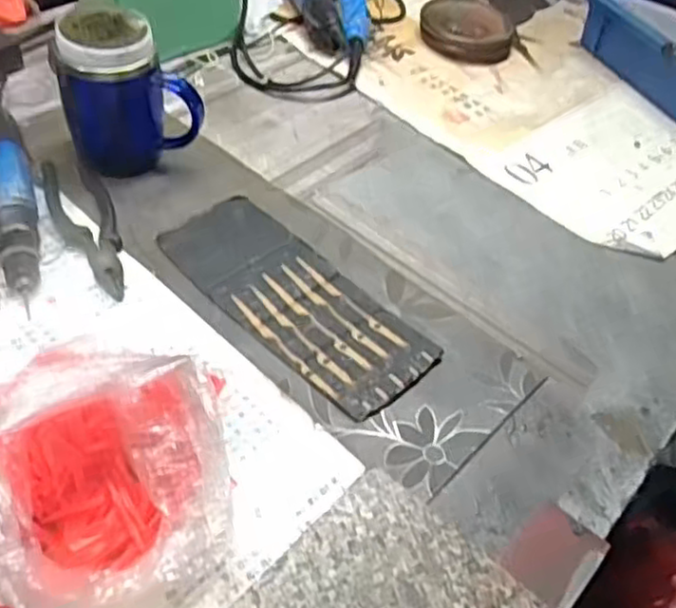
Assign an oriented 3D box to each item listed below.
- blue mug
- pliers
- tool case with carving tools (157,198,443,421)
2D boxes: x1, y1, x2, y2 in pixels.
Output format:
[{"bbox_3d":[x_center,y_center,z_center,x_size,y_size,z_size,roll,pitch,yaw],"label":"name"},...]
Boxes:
[{"bbox_3d":[-0.182,-0.179,0.622,0.112,0.128,0.068,-11,51,-17],"label":"blue mug"},{"bbox_3d":[-0.210,-0.069,0.599,0.049,0.011,0.167,-20,54,-24],"label":"pliers"},{"bbox_3d":[-0.035,-0.008,0.573,0.241,0.006,0.094,39,54,24],"label":"tool case with carving tools"}]

